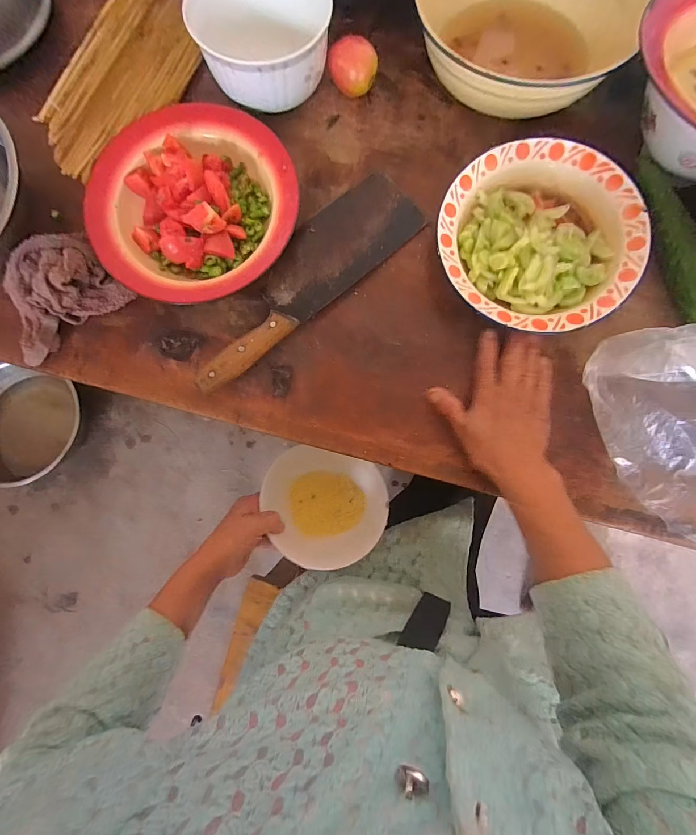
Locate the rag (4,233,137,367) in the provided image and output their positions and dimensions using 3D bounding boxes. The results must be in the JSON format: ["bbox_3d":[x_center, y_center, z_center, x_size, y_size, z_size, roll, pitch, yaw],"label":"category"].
[{"bbox_3d":[-0.316,-0.132,0.394,0.130,0.051,0.089,-38,81,-6],"label":"rag"}]

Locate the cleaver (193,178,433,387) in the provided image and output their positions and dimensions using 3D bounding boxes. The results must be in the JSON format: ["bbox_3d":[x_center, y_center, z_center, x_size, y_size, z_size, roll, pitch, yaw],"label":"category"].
[{"bbox_3d":[-0.053,-0.155,0.412,0.306,0.022,0.086,-41,82,-6],"label":"cleaver"}]

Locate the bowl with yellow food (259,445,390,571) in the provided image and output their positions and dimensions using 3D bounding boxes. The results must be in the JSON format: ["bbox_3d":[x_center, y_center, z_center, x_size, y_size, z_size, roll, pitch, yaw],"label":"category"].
[{"bbox_3d":[-0.028,0.110,0.470,0.150,0.056,0.142,13,80,3],"label":"bowl with yellow food"}]

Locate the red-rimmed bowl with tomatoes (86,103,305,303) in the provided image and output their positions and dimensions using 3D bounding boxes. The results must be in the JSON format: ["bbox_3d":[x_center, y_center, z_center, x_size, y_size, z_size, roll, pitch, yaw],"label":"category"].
[{"bbox_3d":[-0.166,-0.240,0.408,0.211,0.044,0.222,0,80,1],"label":"red-rimmed bowl with tomatoes"}]

